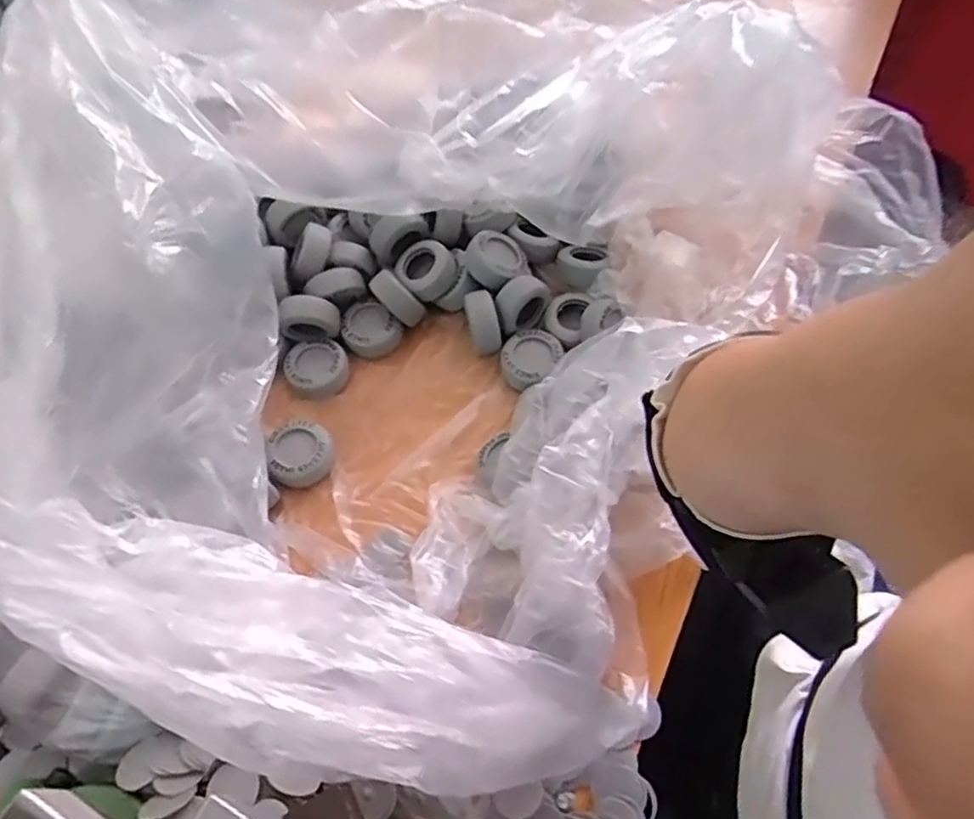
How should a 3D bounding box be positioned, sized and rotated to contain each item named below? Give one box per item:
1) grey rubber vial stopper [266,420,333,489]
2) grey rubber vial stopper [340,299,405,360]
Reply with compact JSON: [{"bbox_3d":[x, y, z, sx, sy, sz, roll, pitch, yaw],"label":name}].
[{"bbox_3d":[-0.145,0.030,0.524,0.047,0.014,0.051,-24,61,-10],"label":"grey rubber vial stopper"},{"bbox_3d":[-0.099,-0.068,0.578,0.053,0.022,0.044,37,88,16],"label":"grey rubber vial stopper"}]

